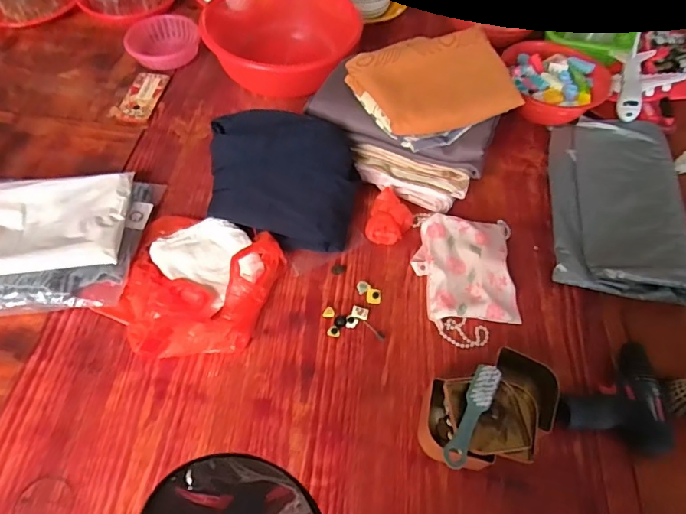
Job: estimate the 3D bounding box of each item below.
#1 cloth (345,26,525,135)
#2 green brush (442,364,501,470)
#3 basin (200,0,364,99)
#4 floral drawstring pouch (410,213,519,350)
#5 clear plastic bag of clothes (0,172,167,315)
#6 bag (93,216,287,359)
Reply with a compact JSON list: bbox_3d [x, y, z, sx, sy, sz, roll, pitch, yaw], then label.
[{"bbox_3d":[0.160,-0.325,0.861,0.246,0.063,0.231,-17,60,-13],"label":"cloth"},{"bbox_3d":[0.169,0.204,0.625,0.032,0.018,0.146,27,60,14],"label":"green brush"},{"bbox_3d":[-0.159,-0.532,1.147,0.358,0.120,0.358,2,58,-3],"label":"basin"},{"bbox_3d":[0.212,0.031,0.819,0.171,0.040,0.245,4,58,-1],"label":"floral drawstring pouch"},{"bbox_3d":[-0.522,-0.032,0.802,0.356,0.050,0.285,1,54,0],"label":"clear plastic bag of clothes"},{"bbox_3d":[-0.248,0.043,0.770,0.248,0.059,0.258,18,59,7],"label":"bag"}]

